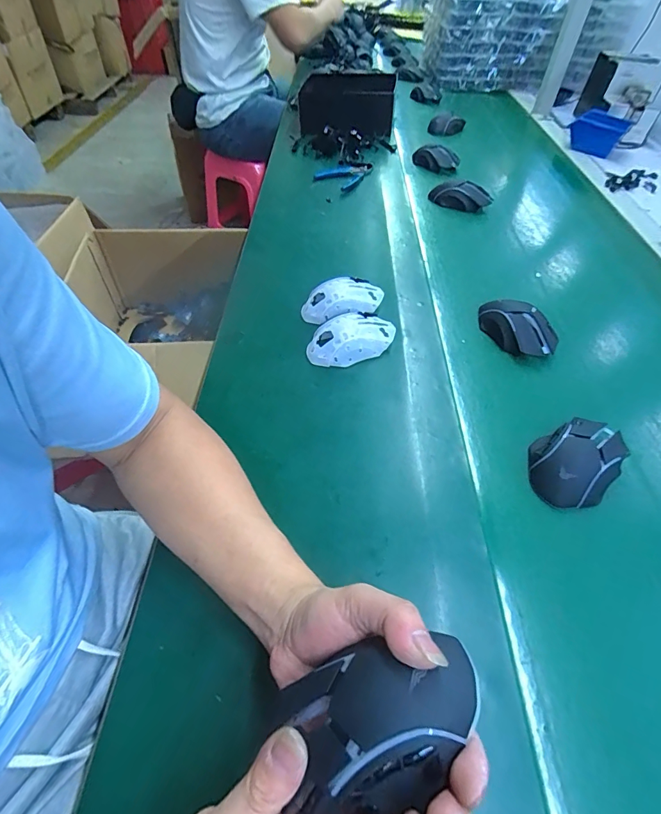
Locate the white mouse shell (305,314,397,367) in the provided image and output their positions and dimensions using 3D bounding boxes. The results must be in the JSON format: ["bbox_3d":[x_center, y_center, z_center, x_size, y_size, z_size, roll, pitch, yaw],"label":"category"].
[{"bbox_3d":[0.027,-0.087,0.514,0.116,0.036,0.064,-22,55,-18],"label":"white mouse shell"}]

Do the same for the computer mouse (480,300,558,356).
[{"bbox_3d":[0.246,-0.106,0.537,0.060,0.038,0.104,-18,54,-16],"label":"computer mouse"}]

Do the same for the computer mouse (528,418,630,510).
[{"bbox_3d":[0.256,0.049,0.414,0.114,0.035,0.075,-32,59,-24],"label":"computer mouse"}]

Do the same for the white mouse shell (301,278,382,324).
[{"bbox_3d":[0.019,-0.144,0.559,0.112,0.035,0.065,-15,53,-13],"label":"white mouse shell"}]

